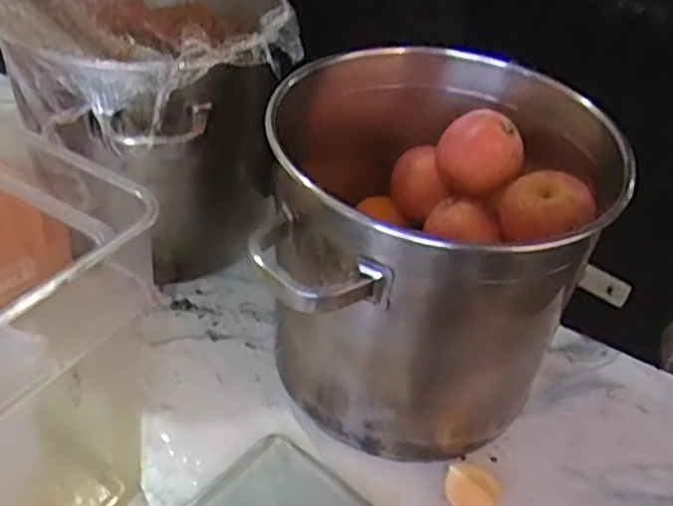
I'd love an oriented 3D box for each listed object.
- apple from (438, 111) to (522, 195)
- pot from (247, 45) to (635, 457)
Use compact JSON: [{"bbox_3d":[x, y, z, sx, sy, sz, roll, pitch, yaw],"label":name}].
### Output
[{"bbox_3d":[0.135,-0.092,0.679,0.078,0.067,0.063,13,40,7],"label":"apple"},{"bbox_3d":[0.084,0.009,0.687,0.309,0.308,0.274,0,40,-8],"label":"pot"}]

